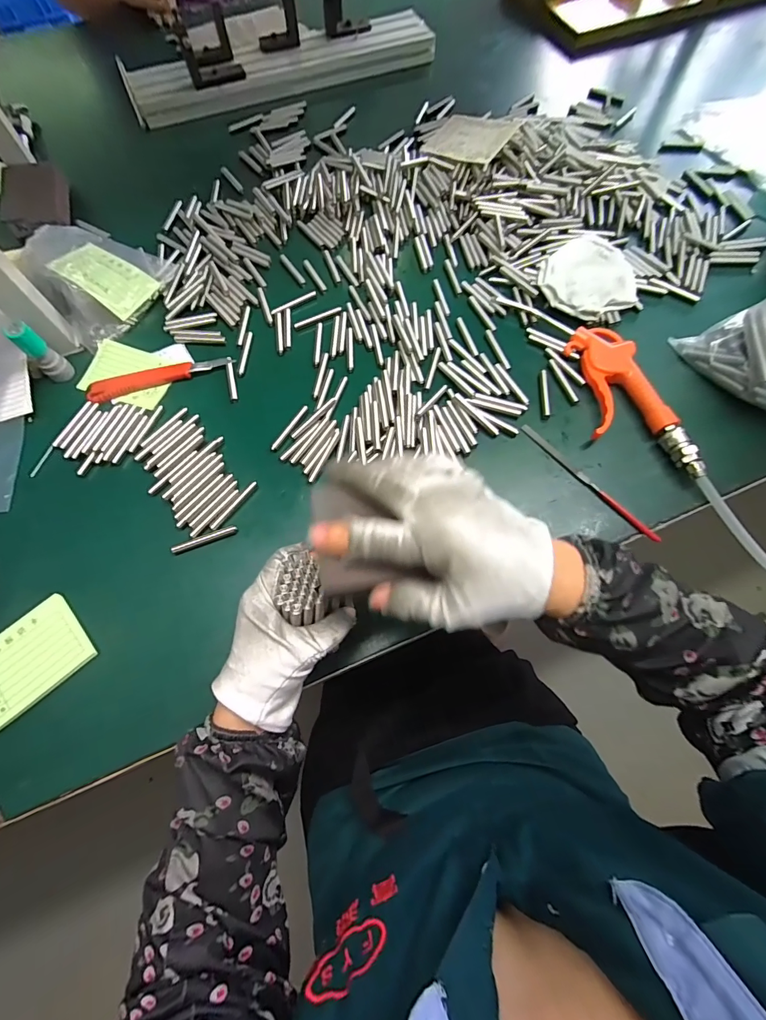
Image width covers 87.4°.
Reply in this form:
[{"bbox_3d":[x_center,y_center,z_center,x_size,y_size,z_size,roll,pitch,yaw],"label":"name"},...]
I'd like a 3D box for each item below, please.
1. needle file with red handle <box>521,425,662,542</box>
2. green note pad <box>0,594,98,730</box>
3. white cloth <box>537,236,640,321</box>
[{"bbox_3d":[0.190,-0.028,0.375,0.010,0.004,0.155,-36,71,-13],"label":"needle file with red handle"},{"bbox_3d":[-0.291,0.125,0.324,0.095,0.011,0.065,-41,72,-14],"label":"green note pad"},{"bbox_3d":[0.230,-0.264,0.455,0.101,0.029,0.101,-1,67,1],"label":"white cloth"}]

